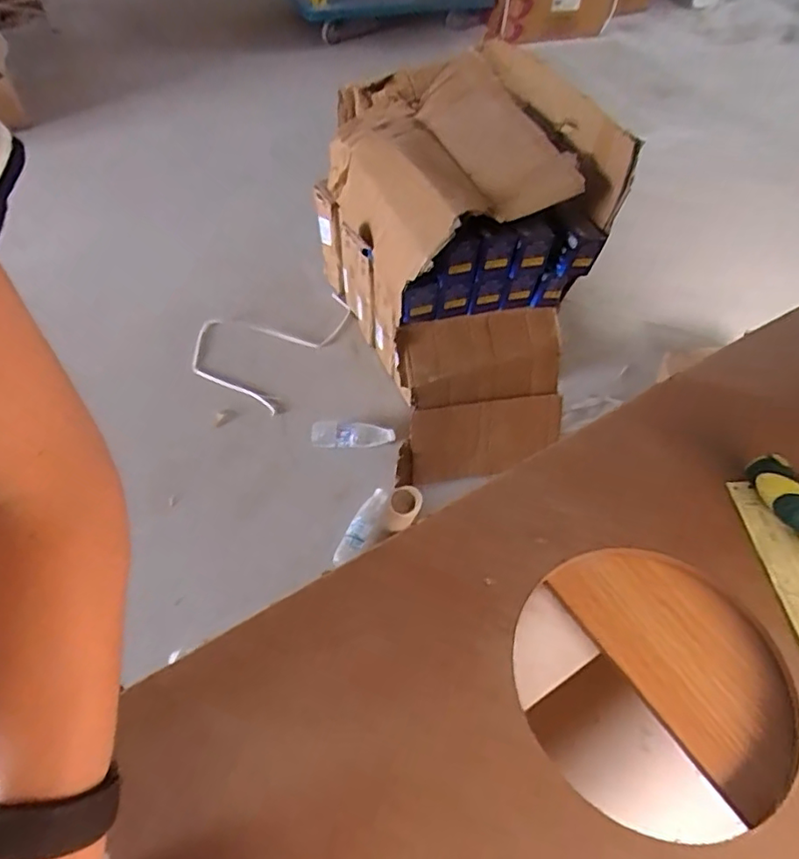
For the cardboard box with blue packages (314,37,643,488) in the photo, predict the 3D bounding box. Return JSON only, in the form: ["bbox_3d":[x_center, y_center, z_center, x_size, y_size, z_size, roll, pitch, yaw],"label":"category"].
[{"bbox_3d":[0.142,-0.455,1.550,0.517,0.697,0.905,-12,54,-13],"label":"cardboard box with blue packages"}]

